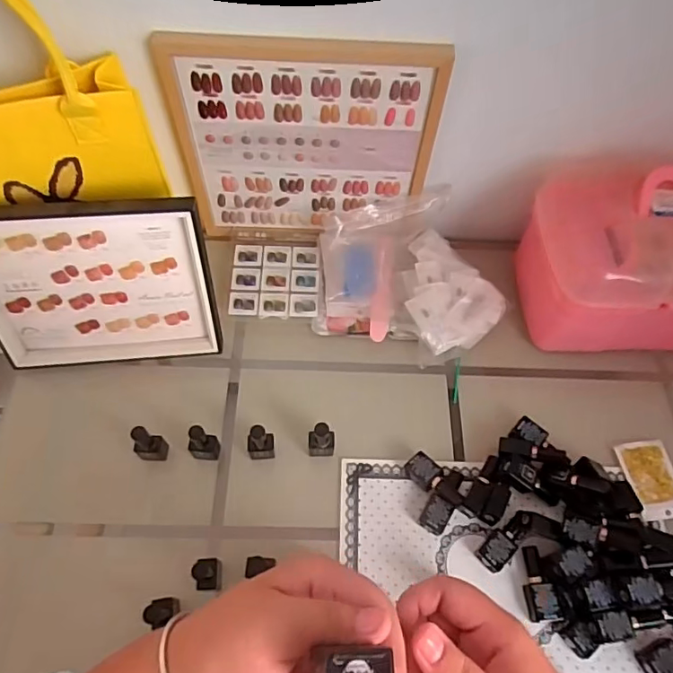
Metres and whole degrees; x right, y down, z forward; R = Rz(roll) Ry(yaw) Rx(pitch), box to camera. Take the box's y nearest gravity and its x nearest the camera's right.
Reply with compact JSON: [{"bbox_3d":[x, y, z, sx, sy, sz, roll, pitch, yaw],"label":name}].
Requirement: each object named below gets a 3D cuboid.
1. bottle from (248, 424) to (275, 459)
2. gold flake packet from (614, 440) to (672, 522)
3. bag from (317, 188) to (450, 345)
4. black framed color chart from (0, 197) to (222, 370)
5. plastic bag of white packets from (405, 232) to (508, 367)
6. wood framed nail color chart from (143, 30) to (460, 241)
[{"bbox_3d":[-0.092,0.132,0.646,0.031,0.080,0.025,-5,64,-5],"label":"bottle"},{"bbox_3d":[0.404,0.181,0.676,0.068,0.010,0.097,-4,63,-5],"label":"gold flake packet"},{"bbox_3d":[0.055,-0.110,0.767,0.164,0.094,0.221,12,63,3],"label":"bag"},{"bbox_3d":[-0.294,-0.057,0.651,0.272,0.243,0.030,-3,42,-7],"label":"black framed color chart"},{"bbox_3d":[0.162,-0.064,0.782,0.140,0.045,0.195,-13,65,-9],"label":"plastic bag of white packets"},{"bbox_3d":[-0.039,-0.235,0.694,0.317,0.301,0.035,3,63,-1],"label":"wood framed nail color chart"}]

